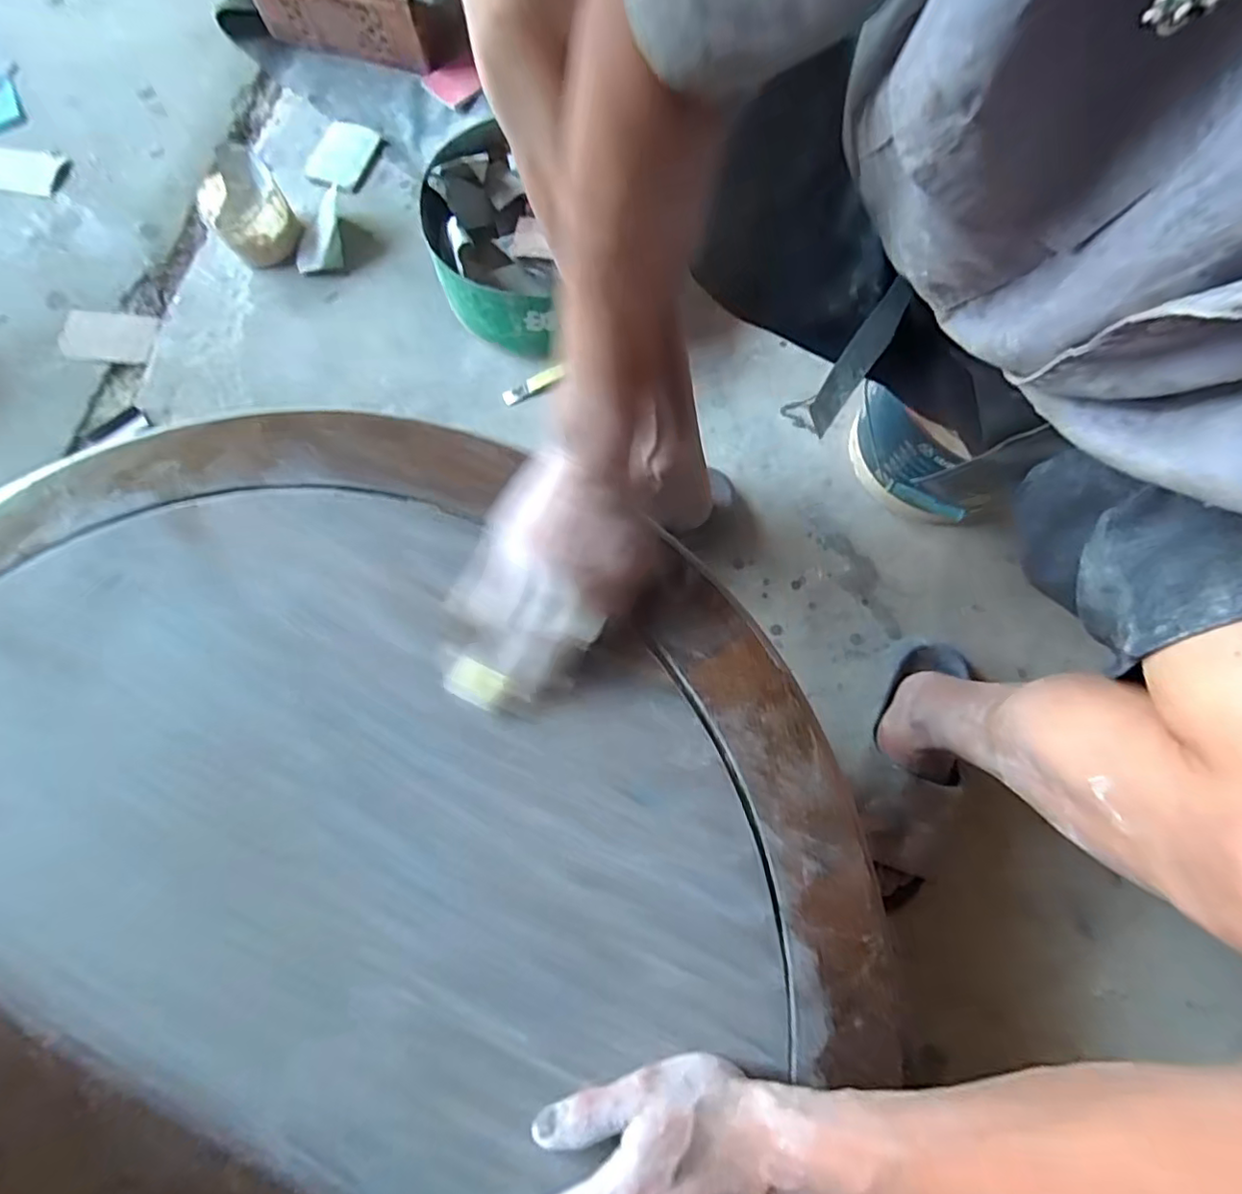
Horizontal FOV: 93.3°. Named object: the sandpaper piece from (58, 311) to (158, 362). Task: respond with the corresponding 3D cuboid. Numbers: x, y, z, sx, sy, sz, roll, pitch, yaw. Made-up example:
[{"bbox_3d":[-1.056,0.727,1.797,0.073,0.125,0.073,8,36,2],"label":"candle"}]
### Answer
[{"bbox_3d":[-0.649,-0.331,0.744,0.111,0.008,0.068,-1,78,-5],"label":"sandpaper piece"}]

